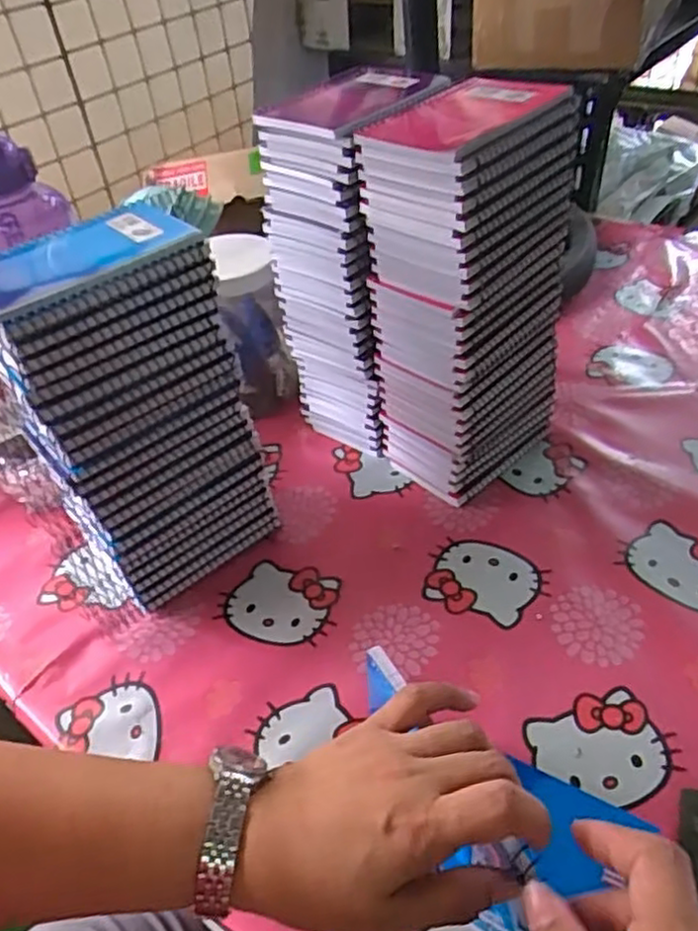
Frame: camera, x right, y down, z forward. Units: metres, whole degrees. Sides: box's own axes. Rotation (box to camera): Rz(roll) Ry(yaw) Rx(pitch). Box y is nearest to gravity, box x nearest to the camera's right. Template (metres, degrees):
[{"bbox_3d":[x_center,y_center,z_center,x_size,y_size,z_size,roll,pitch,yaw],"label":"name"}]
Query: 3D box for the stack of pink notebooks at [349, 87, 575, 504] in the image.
[{"bbox_3d":[0.096,-0.124,0.553,0.131,0.287,0.091,-34,48,-26],"label":"stack of pink notebooks"}]

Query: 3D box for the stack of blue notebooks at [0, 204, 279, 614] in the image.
[{"bbox_3d":[-0.161,-0.042,0.509,0.148,0.275,0.134,-28,46,-21],"label":"stack of blue notebooks"}]

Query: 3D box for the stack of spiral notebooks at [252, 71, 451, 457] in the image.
[{"bbox_3d":[0.007,-0.166,0.608,0.116,0.294,0.124,18,48,26],"label":"stack of spiral notebooks"}]

